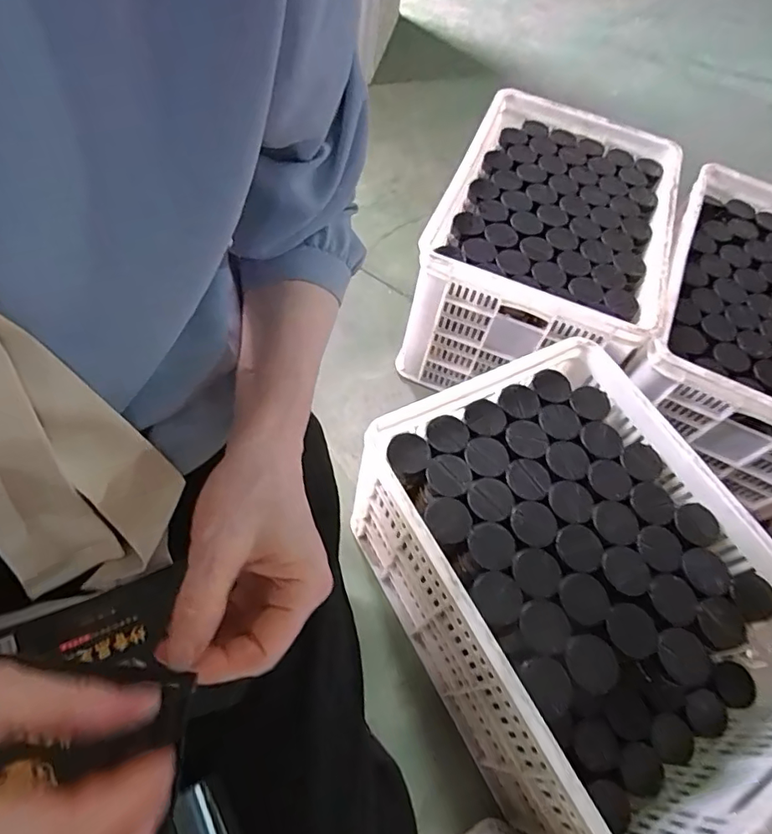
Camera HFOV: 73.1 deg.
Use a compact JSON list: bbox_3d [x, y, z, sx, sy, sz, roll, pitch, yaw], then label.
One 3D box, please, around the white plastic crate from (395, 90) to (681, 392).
[{"bbox_3d":[0.335,-0.363,1.151,0.423,0.310,0.612,21,60,4],"label":"white plastic crate"}]

